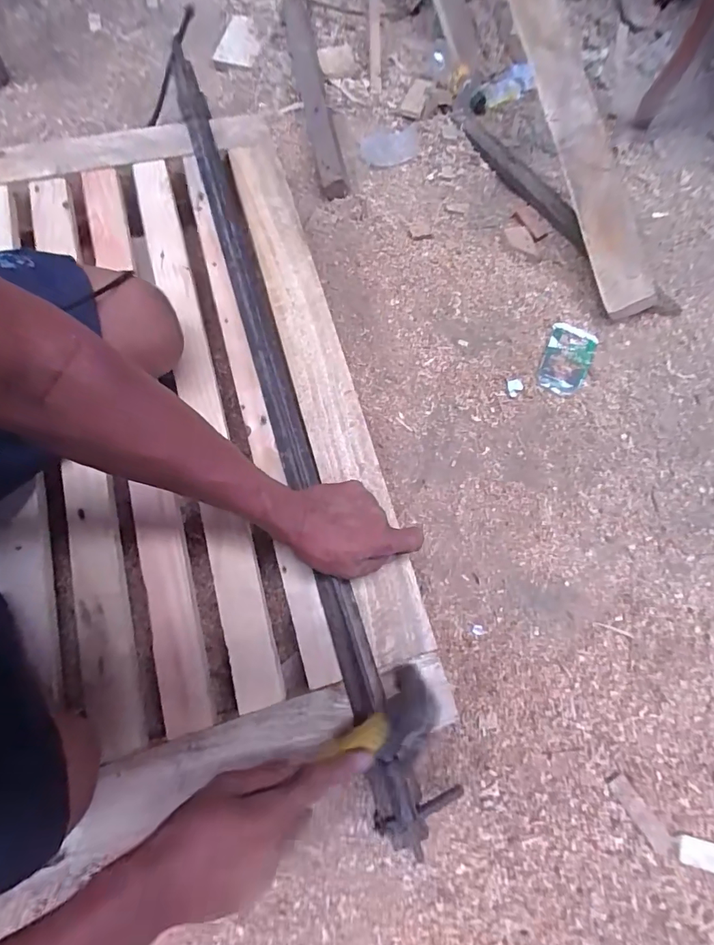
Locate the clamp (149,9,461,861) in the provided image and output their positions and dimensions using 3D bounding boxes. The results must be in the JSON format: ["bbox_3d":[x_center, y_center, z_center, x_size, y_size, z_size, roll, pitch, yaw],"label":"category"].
[{"bbox_3d":[-0.129,-0.179,0.588,0.071,0.051,1.063,-18,72,-4],"label":"clamp"}]

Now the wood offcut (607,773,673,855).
[{"bbox_3d":[0.317,0.382,0.487,0.023,0.006,0.083,-34,76,-11],"label":"wood offcut"}]

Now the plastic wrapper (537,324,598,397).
[{"bbox_3d":[0.344,-0.187,0.714,0.073,0.008,0.134,25,73,11],"label":"plastic wrapper"}]

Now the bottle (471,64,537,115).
[{"bbox_3d":[0.301,-0.809,0.916,0.136,0.046,0.054,-13,68,24],"label":"bottle"}]

